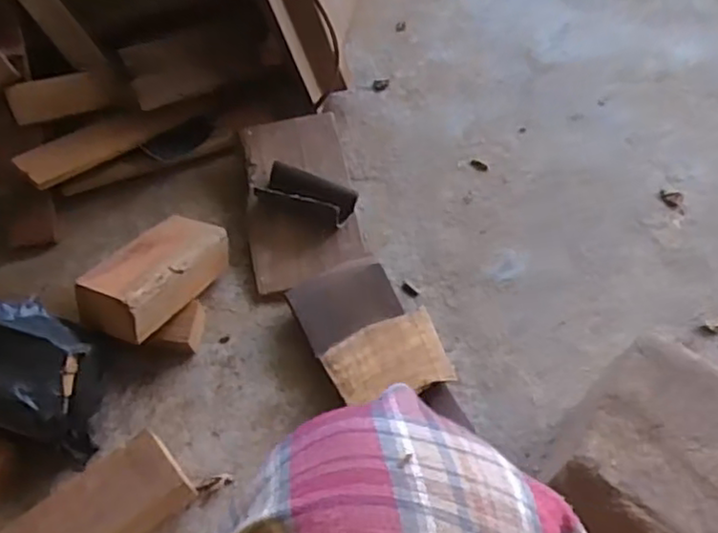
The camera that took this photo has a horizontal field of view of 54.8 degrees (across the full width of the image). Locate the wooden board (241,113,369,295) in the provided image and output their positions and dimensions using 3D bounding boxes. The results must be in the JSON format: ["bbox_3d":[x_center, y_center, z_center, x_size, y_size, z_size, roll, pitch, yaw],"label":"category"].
[{"bbox_3d":[-0.064,-0.076,0.748,0.115,0.021,0.200,-10,65,-3],"label":"wooden board"}]

